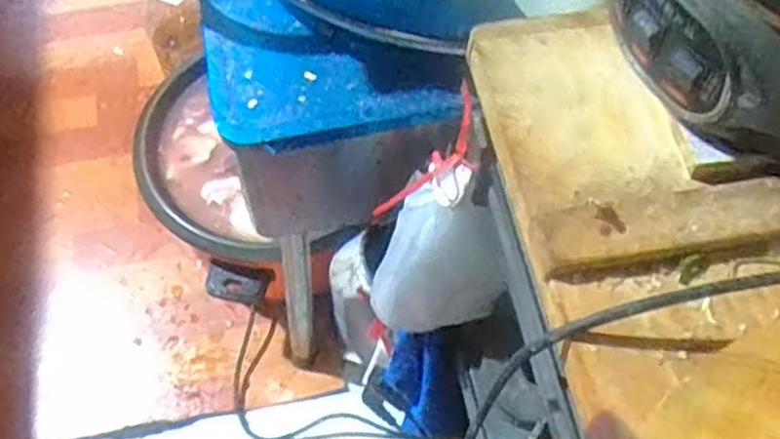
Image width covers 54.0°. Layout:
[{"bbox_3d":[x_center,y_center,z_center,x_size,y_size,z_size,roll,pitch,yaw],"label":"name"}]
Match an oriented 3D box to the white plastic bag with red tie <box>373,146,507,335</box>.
[{"bbox_3d":[0.038,0.031,0.644,0.106,0.195,0.061,12,62,6],"label":"white plastic bag with red tie"}]

